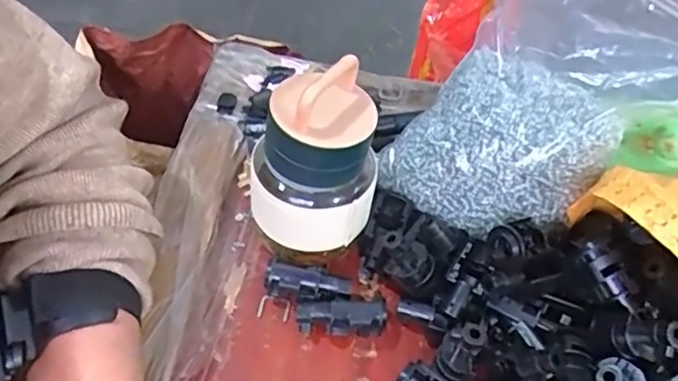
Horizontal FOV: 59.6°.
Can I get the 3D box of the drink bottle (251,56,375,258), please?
[{"bbox_3d":[-0.014,-0.016,0.353,0.073,0.117,0.061,9,49,3],"label":"drink bottle"}]

